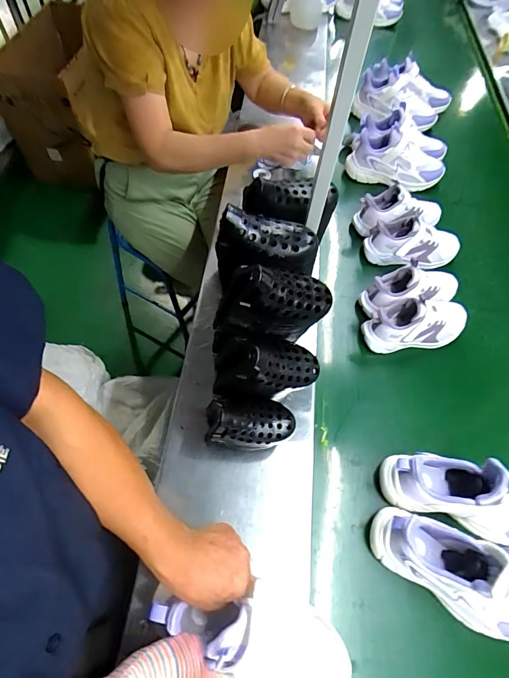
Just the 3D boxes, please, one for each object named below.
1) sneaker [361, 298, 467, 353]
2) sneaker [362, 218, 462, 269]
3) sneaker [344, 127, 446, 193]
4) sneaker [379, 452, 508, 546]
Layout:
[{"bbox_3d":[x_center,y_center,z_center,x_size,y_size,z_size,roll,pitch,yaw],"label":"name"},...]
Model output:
[{"bbox_3d":[0.322,-0.036,0.741,0.208,0.099,0.083,-8,61,-9],"label":"sneaker"},{"bbox_3d":[0.352,-0.211,0.830,0.202,0.092,0.079,0,60,-4],"label":"sneaker"},{"bbox_3d":[0.360,-0.462,0.971,0.240,0.099,0.092,22,61,8],"label":"sneaker"},{"bbox_3d":[0.319,0.227,0.552,0.242,0.148,0.077,18,61,6],"label":"sneaker"}]

